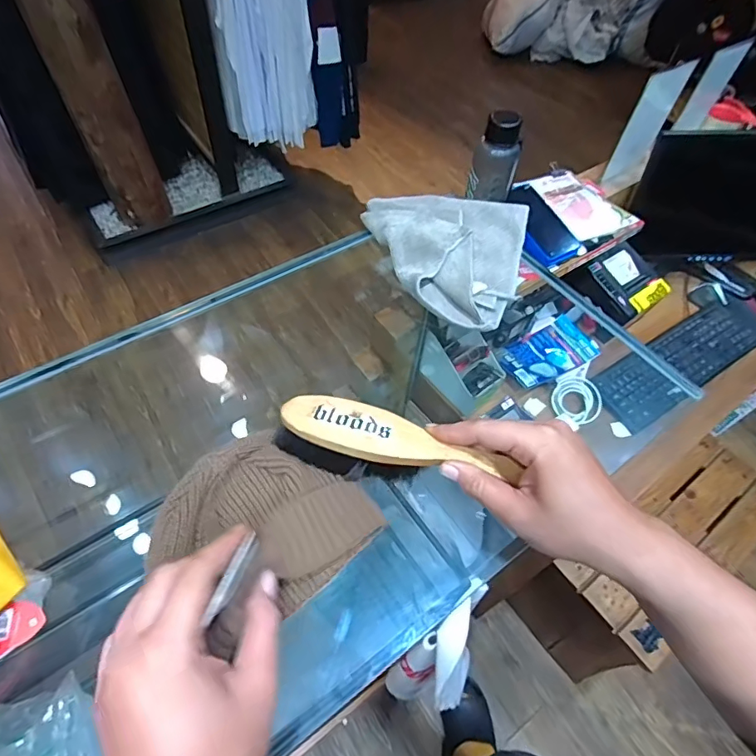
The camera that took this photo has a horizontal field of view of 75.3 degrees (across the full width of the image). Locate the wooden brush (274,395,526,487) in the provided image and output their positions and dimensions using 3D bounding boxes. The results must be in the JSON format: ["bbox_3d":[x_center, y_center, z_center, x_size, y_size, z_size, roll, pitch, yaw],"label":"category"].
[{"bbox_3d":[0.013,0.058,0.414,0.197,0.035,0.054,10,55,7],"label":"wooden brush"}]

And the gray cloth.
[{"bbox_3d":[0.074,-0.160,0.581,0.198,0.031,0.196,22,56,11],"label":"gray cloth"}]

